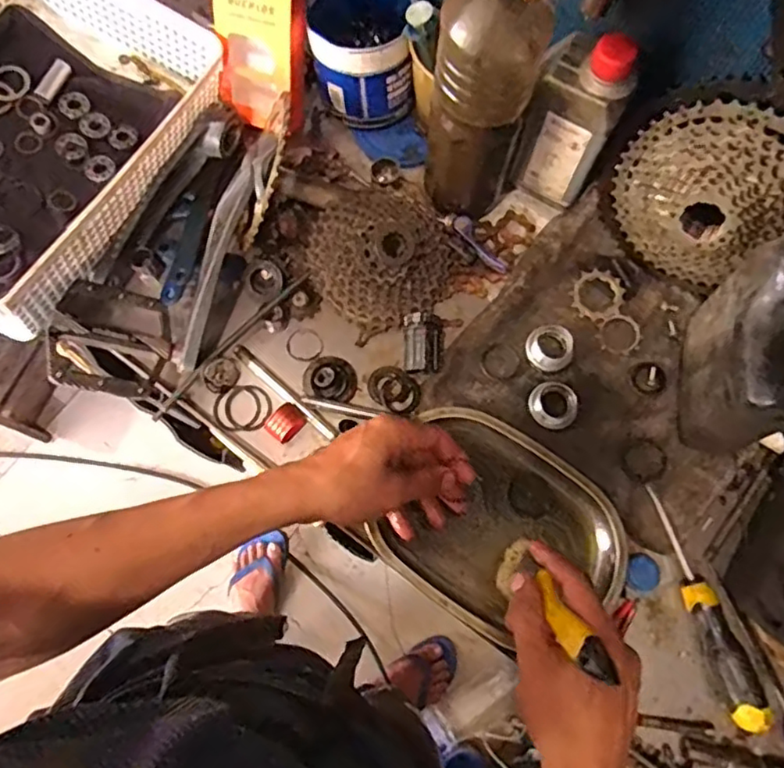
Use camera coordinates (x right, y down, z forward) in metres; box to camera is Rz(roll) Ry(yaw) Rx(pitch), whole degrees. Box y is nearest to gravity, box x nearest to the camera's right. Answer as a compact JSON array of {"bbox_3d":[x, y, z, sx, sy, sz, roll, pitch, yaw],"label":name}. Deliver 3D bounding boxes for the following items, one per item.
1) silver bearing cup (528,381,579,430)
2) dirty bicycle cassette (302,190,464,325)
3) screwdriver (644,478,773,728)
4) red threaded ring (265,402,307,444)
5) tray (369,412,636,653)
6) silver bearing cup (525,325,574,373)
[{"bbox_3d":[0.146,0.019,0.562,0.038,0.020,0.043,-27,77,-7],"label":"silver bearing cup"},{"bbox_3d":[-0.009,-0.123,0.574,0.133,0.052,0.121,0,75,0],"label":"dirty bicycle cassette"},{"bbox_3d":[0.259,0.180,0.516,0.032,0.032,0.191,-15,76,-4],"label":"screwdriver"},{"bbox_3d":[-0.092,0.035,0.547,0.024,0.027,0.031,40,79,10],"label":"red threaded ring"},{"bbox_3d":[0.094,0.125,0.533,0.196,0.039,0.159,35,78,9],"label":"tray"},{"bbox_3d":[0.145,-0.033,0.574,0.039,0.020,0.040,0,75,0],"label":"silver bearing cup"}]

